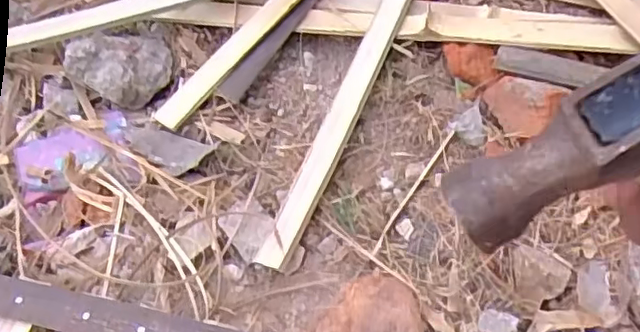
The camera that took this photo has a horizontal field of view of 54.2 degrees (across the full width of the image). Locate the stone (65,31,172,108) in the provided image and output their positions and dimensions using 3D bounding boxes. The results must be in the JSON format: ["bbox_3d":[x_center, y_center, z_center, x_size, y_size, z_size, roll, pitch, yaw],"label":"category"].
[{"bbox_3d":[-0.174,-0.091,0.554,0.083,0.039,0.066,-30,63,-18],"label":"stone"}]

